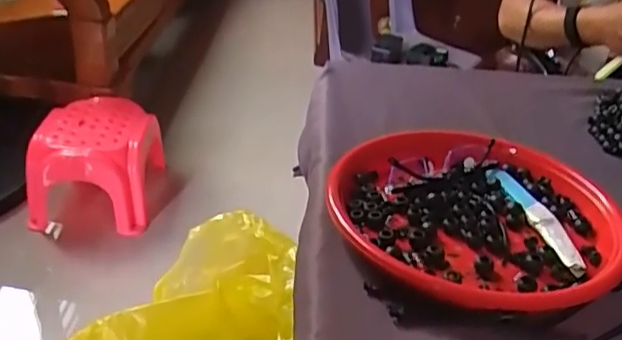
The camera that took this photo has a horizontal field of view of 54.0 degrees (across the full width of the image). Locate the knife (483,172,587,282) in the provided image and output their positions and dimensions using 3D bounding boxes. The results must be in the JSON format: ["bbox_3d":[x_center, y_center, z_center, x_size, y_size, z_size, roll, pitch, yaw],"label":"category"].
[{"bbox_3d":[0.208,0.039,0.561,0.031,0.008,0.157,-2,32,-13],"label":"knife"}]

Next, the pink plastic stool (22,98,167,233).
[{"bbox_3d":[-0.476,-0.011,1.339,0.248,0.208,0.281,3,31,-6],"label":"pink plastic stool"}]

